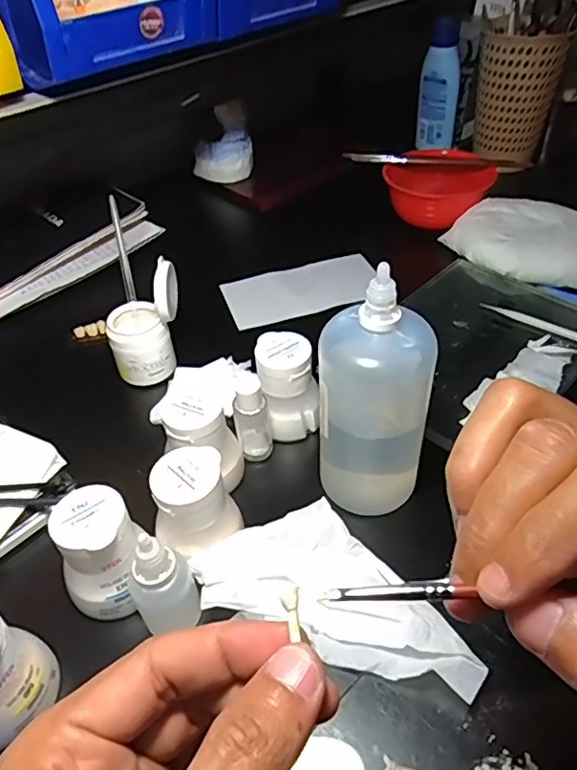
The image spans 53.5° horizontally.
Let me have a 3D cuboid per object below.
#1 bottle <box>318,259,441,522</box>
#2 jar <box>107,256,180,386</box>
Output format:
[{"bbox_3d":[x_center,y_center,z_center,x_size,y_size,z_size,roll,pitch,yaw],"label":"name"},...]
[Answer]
[{"bbox_3d":[0.048,0.010,0.310,0.057,0.133,0.048,9,46,12],"label":"bottle"},{"bbox_3d":[-0.106,-0.045,0.425,0.055,0.086,0.040,-12,45,-10],"label":"jar"}]

